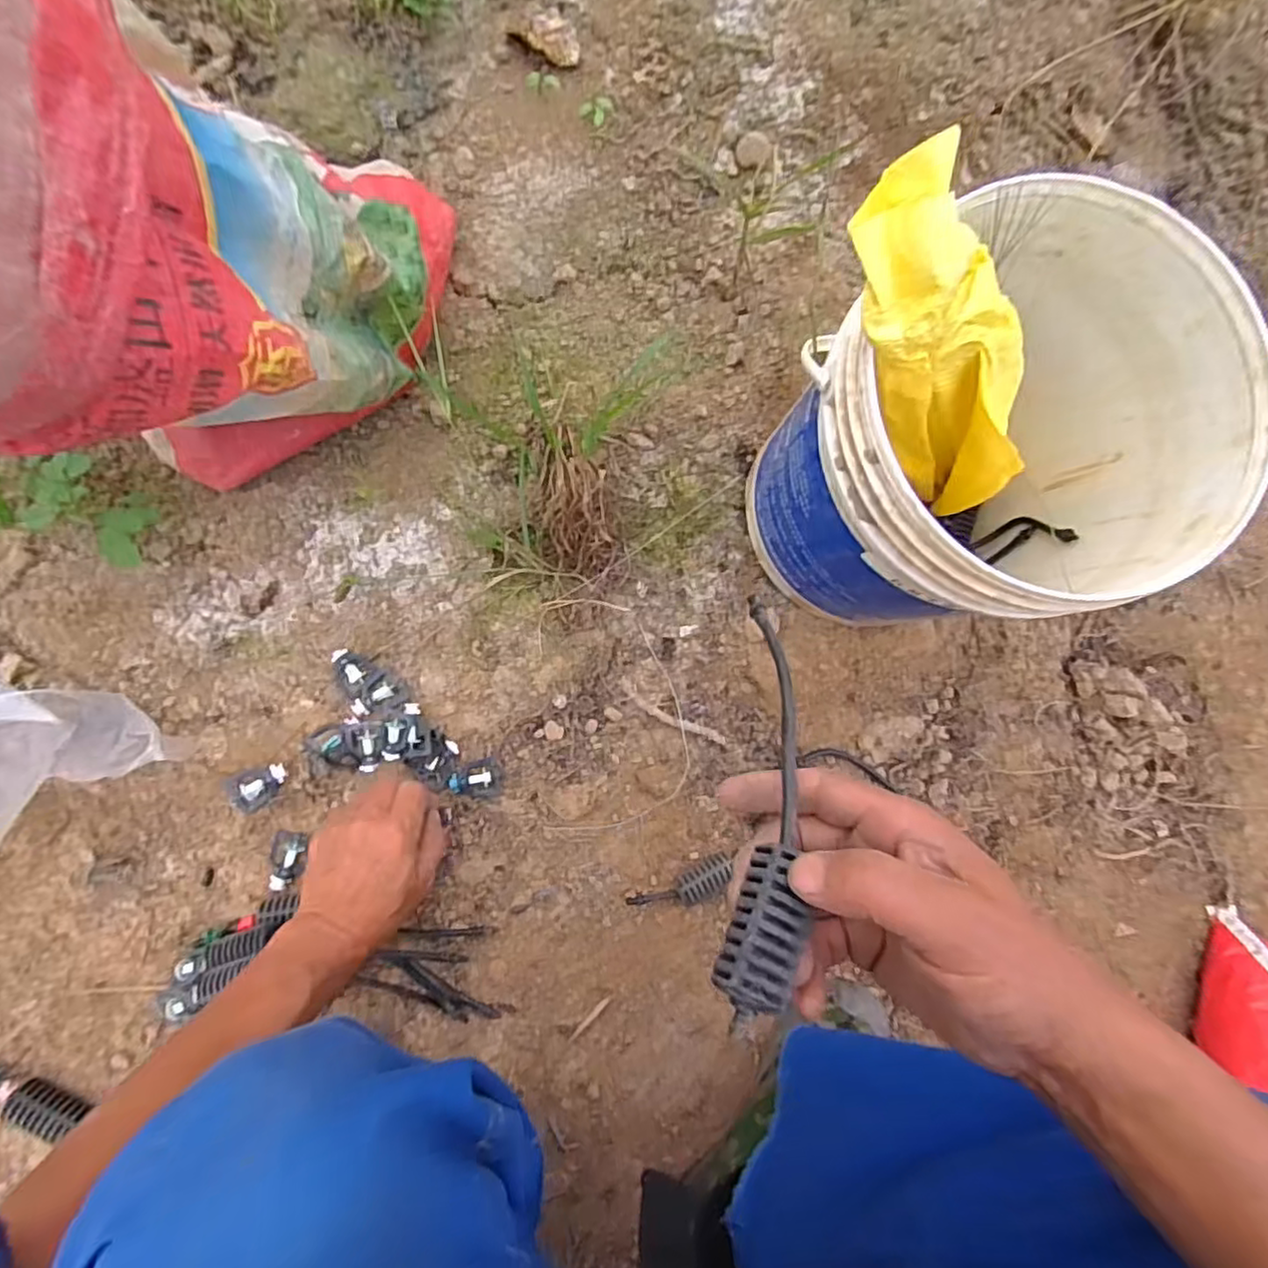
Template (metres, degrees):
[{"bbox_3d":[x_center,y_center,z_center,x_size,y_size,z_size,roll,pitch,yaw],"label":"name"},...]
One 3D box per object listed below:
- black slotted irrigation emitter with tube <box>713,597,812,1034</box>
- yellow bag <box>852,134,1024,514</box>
[{"bbox_3d":[0.060,0.060,0.285,0.028,0.018,0.191,15,51,-4],"label":"black slotted irrigation emitter with tube"},{"bbox_3d":[0.197,-0.147,0.394,0.072,0.269,0.083,23,84,36],"label":"yellow bag"}]

